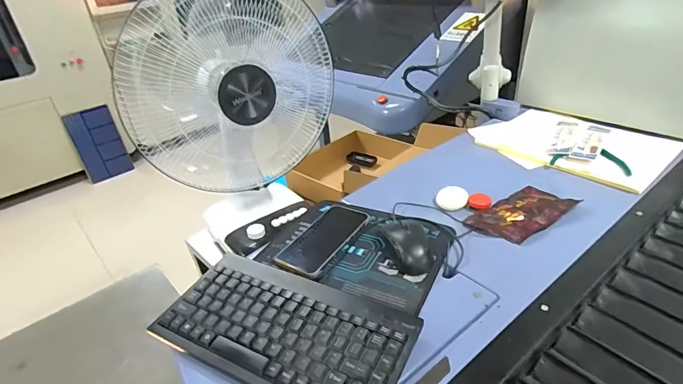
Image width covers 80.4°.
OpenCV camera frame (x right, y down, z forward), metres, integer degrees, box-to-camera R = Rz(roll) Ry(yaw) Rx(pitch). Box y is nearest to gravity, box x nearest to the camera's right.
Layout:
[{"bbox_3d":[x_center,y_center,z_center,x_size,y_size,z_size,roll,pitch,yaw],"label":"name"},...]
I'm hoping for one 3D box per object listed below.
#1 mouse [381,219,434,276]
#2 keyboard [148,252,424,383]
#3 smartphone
[{"bbox_3d":[0.097,0.072,0.569,0.051,0.032,0.093,-11,34,-10],"label":"mouse"},{"bbox_3d":[-0.069,0.156,0.467,0.286,0.023,0.145,13,37,25],"label":"keyboard"},{"bbox_3d":[-0.026,0.073,0.626,0.077,0.017,0.157,18,39,30],"label":"smartphone"}]

